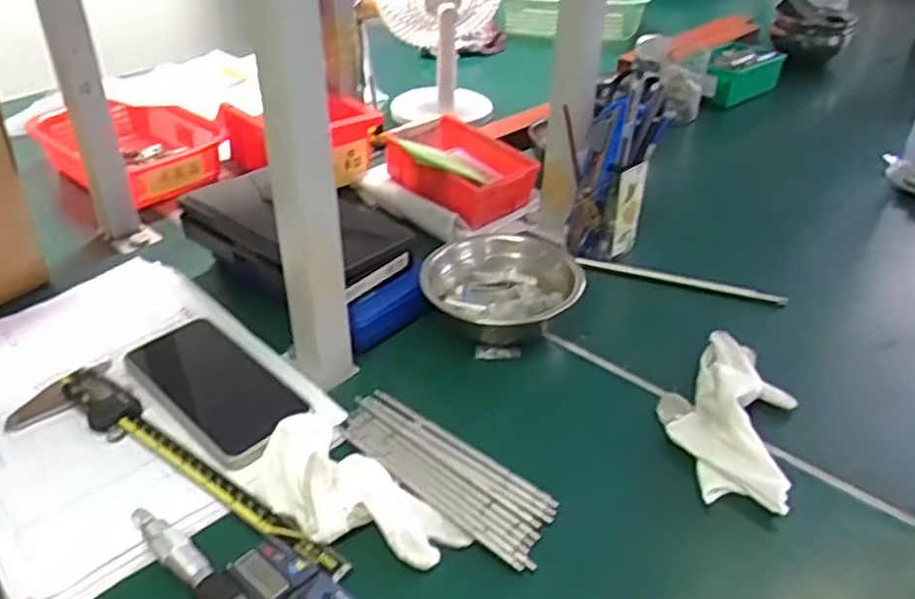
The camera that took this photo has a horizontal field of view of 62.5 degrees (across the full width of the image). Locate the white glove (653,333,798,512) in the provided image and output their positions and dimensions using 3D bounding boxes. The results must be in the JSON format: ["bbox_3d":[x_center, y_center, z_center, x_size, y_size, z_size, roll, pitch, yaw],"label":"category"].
[{"bbox_3d":[0.193,0.076,0.538,0.090,0.038,0.160,14,40,18],"label":"white glove"}]

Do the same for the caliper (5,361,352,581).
[{"bbox_3d":[-0.192,0.118,0.494,0.277,0.016,0.069,24,41,30],"label":"caliper"}]

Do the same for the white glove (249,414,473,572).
[{"bbox_3d":[-0.068,0.120,0.473,0.141,0.025,0.069,27,43,33],"label":"white glove"}]

